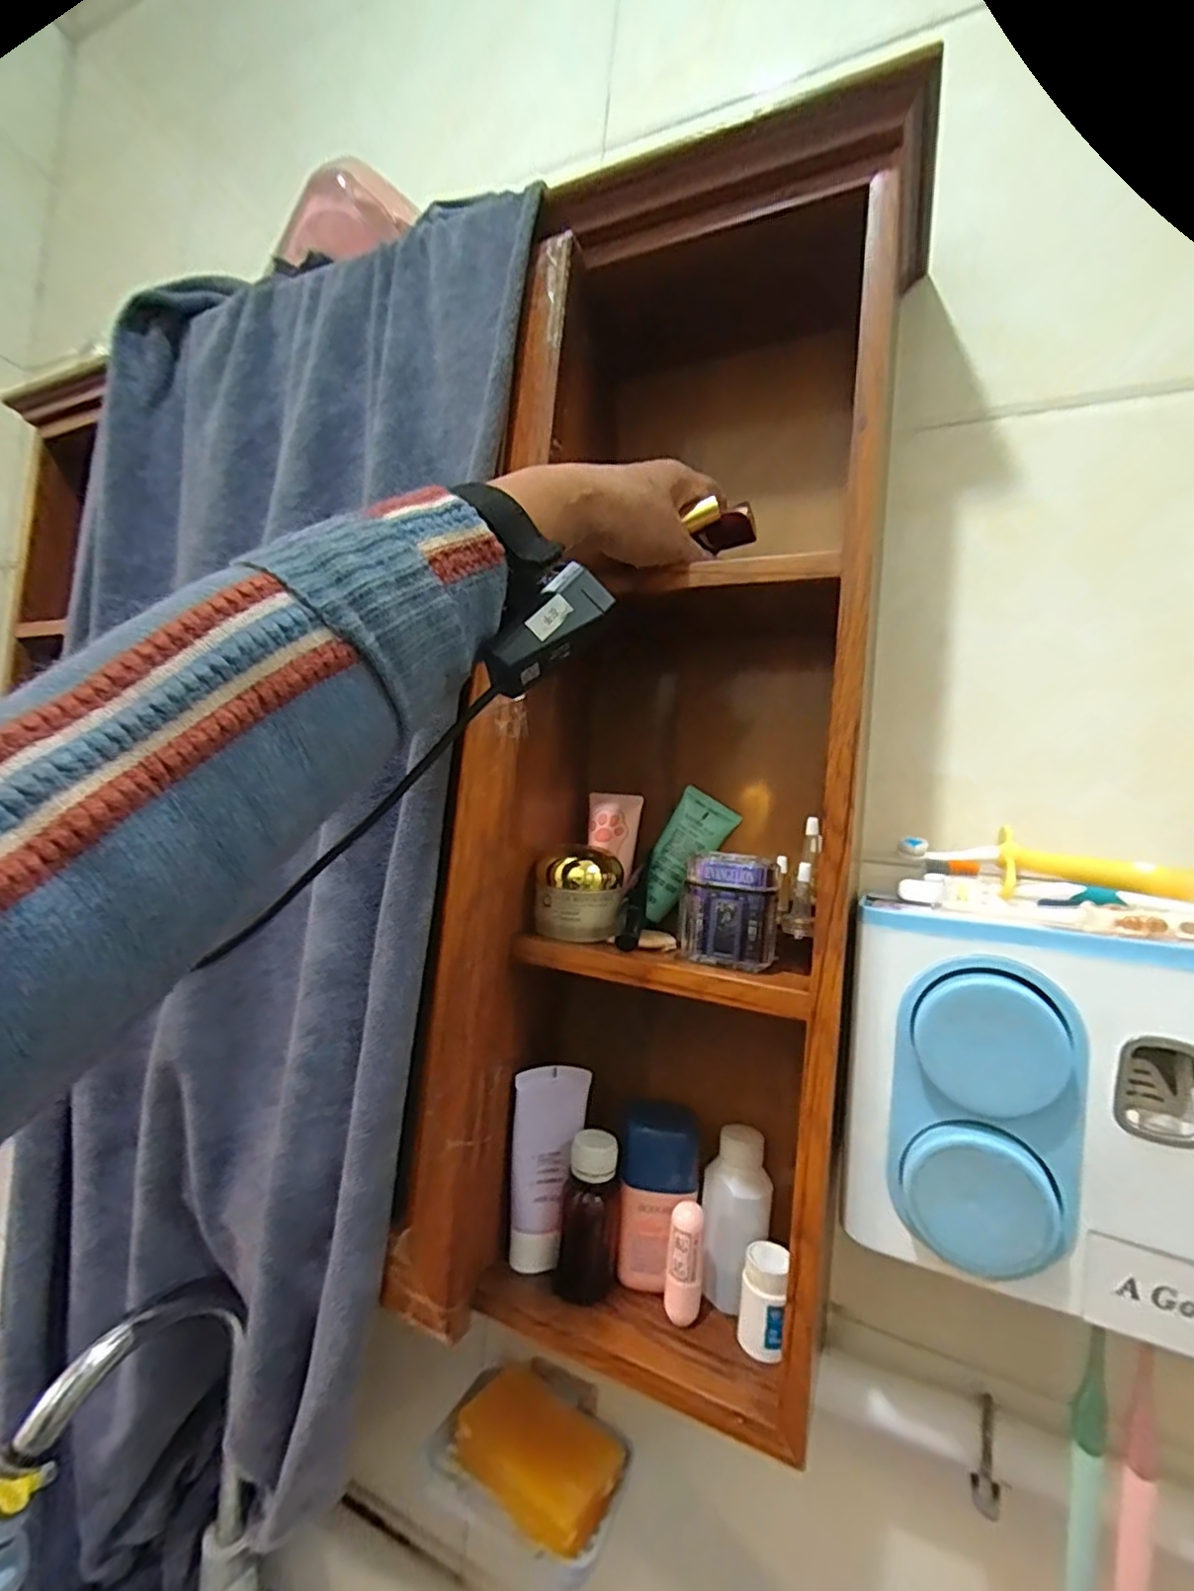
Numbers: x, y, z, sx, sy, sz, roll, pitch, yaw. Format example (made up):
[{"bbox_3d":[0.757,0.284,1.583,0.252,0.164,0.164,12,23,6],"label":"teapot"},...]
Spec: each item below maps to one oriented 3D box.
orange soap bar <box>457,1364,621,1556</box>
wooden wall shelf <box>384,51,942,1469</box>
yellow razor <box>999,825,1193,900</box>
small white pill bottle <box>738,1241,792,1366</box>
[{"bbox_3d":[-0.039,0.459,0.452,0.106,0.023,0.074,4,-2,38],"label":"orange soap bar"},{"bbox_3d":[0.051,-0.033,0.437,0.254,0.712,0.159,5,-1,20],"label":"wooden wall shelf"},{"bbox_3d":[0.268,0.040,0.345,0.088,0.032,0.025,5,-1,26],"label":"yellow razor"},{"bbox_3d":[0.099,0.298,0.381,0.025,0.051,0.027,5,-1,17],"label":"small white pill bottle"}]

